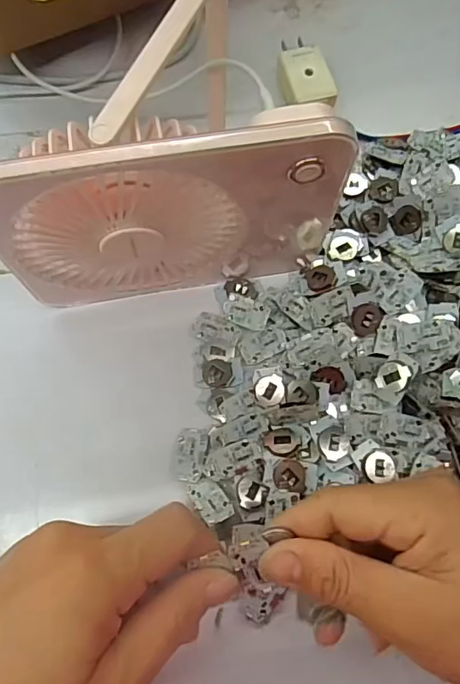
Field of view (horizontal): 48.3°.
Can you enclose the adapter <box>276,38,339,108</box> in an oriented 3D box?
[{"bbox_3d":[0.052,-0.196,0.374,0.034,0.020,0.064,-13,74,-5],"label":"adapter"}]

